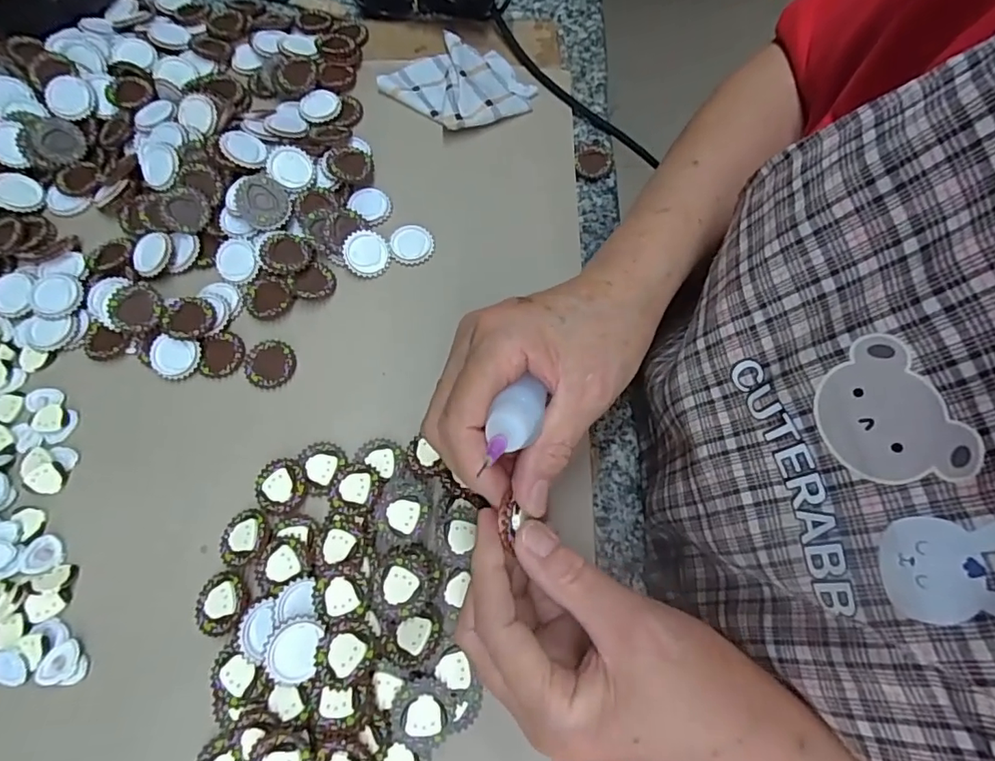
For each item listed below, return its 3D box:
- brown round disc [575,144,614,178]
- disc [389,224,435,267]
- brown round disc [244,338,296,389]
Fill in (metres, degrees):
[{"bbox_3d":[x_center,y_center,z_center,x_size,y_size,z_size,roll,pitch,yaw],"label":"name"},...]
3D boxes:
[{"bbox_3d":[0.067,-0.153,0.370,0.025,0.006,0.031,11,70,1],"label":"brown round disc"},{"bbox_3d":[-0.054,-0.085,0.338,0.027,0.005,0.028,1,70,-2],"label":"disc"},{"bbox_3d":[-0.132,-0.010,0.309,0.029,0.004,0.029,1,70,-2],"label":"brown round disc"}]

